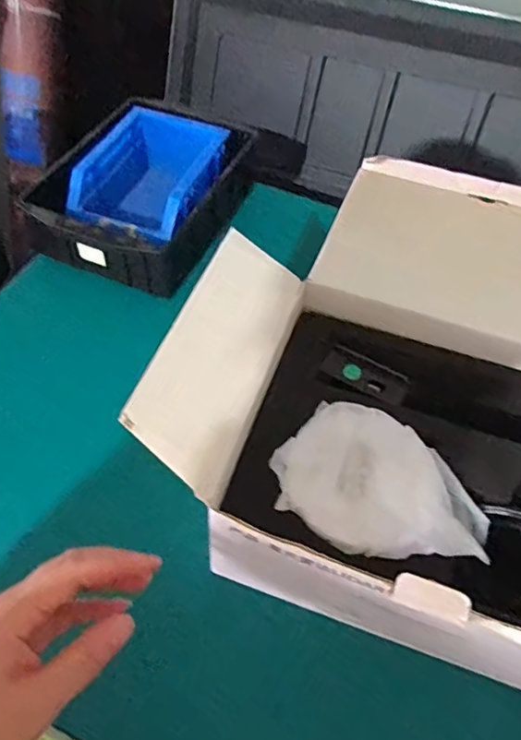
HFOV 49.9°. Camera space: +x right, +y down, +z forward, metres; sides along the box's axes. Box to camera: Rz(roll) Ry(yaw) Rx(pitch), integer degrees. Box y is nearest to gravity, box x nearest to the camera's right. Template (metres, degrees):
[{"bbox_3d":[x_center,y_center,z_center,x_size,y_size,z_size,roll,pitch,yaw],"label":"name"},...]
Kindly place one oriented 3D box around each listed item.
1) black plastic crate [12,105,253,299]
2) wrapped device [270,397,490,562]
[{"bbox_3d":[-0.131,-0.217,0.671,0.180,0.096,0.278,19,54,10],"label":"black plastic crate"},{"bbox_3d":[0.081,0.074,0.363,0.136,0.029,0.094,27,56,16],"label":"wrapped device"}]

